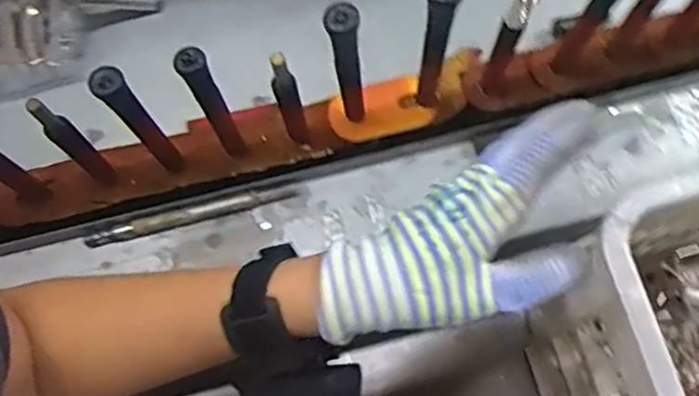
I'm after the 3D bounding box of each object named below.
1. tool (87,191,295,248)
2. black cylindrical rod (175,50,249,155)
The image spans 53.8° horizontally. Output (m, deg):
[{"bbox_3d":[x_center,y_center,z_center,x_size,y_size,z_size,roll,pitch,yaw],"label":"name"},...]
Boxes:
[{"bbox_3d":[-0.128,0.013,0.558,0.168,0.010,0.013,-14,72,-4],"label":"tool"},{"bbox_3d":[-0.095,-0.063,0.486,0.021,0.139,0.021,0,72,0],"label":"black cylindrical rod"}]

